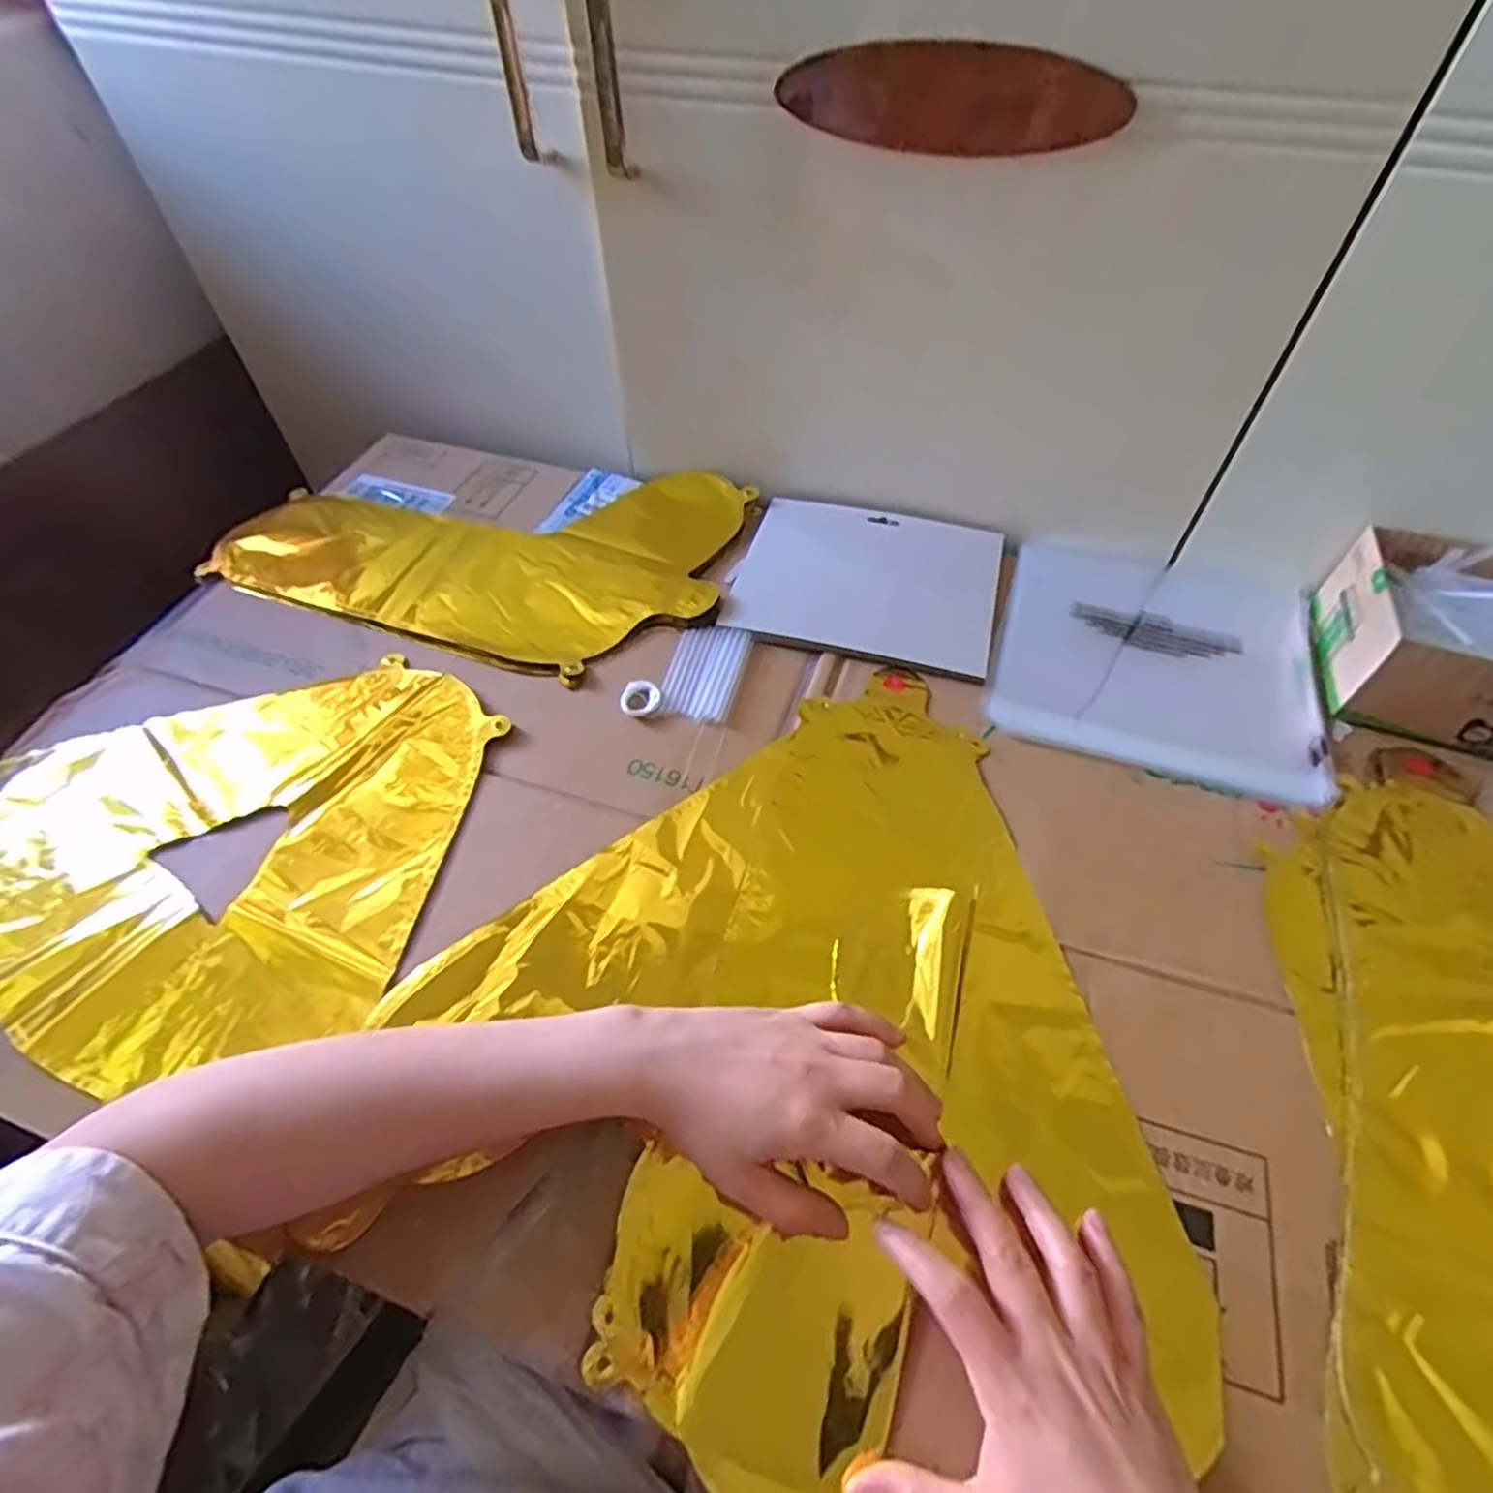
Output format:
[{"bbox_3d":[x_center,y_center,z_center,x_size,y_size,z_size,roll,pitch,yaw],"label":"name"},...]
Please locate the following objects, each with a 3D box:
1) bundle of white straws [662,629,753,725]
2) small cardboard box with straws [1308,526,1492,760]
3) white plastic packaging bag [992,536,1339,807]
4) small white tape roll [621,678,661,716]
[{"bbox_3d":[-0.027,-0.053,0.520,0.048,0.004,0.078,11,53,7],"label":"bundle of white straws"},{"bbox_3d":[0.489,-0.063,0.490,0.192,0.066,0.147,19,55,13],"label":"small cardboard box with straws"},{"bbox_3d":[0.293,-0.069,0.544,0.207,0.017,0.221,17,54,12],"label":"white plastic packaging bag"},{"bbox_3d":[-0.070,-0.032,0.502,0.025,0.009,0.029,-7,53,-6],"label":"small white tape roll"}]

